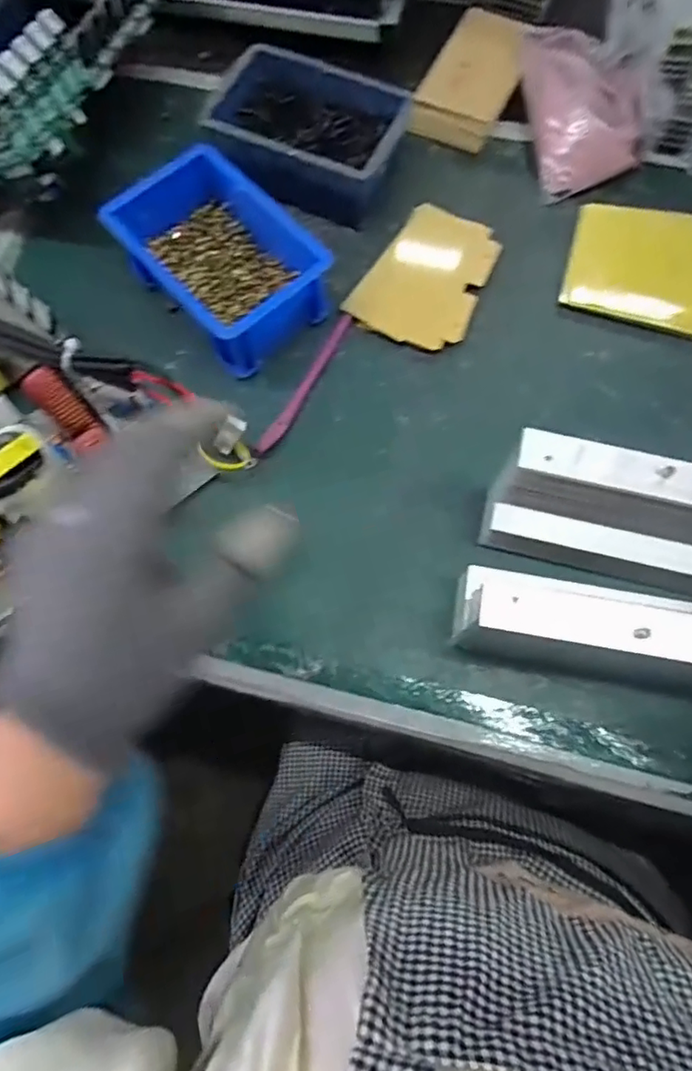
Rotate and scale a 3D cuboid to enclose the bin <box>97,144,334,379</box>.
[{"bbox_3d":[-0.090,-0.198,0.409,0.095,0.050,0.143,-41,78,-10],"label":"bin"}]

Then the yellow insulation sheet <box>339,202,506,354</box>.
[{"bbox_3d":[0.063,-0.196,0.432,0.086,0.008,0.120,27,75,10],"label":"yellow insulation sheet"}]

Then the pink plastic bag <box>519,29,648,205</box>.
[{"bbox_3d":[0.195,-0.347,0.454,0.086,0.039,0.138,-7,74,-1],"label":"pink plastic bag"}]

